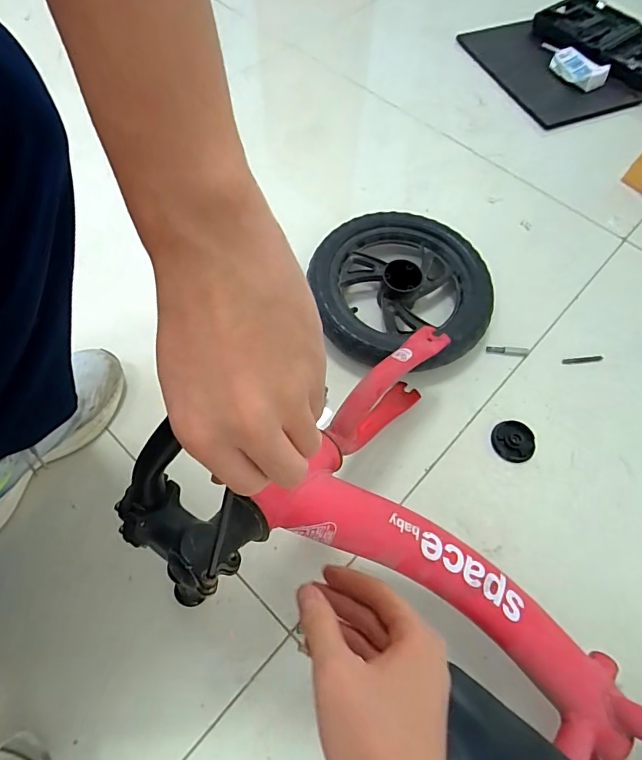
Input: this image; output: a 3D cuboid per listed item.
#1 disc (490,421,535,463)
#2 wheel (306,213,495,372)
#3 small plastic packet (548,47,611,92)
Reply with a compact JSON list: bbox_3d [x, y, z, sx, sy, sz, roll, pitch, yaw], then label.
[{"bbox_3d":[0.252,0.080,0.580,0.052,0.008,0.054,0,63,-1],"label":"disc"},{"bbox_3d":[0.116,-0.127,0.651,0.253,0.066,0.251,0,63,-1],"label":"wheel"},{"bbox_3d":[0.537,-0.650,0.924,0.115,0.028,0.074,35,68,15],"label":"small plastic packet"}]

